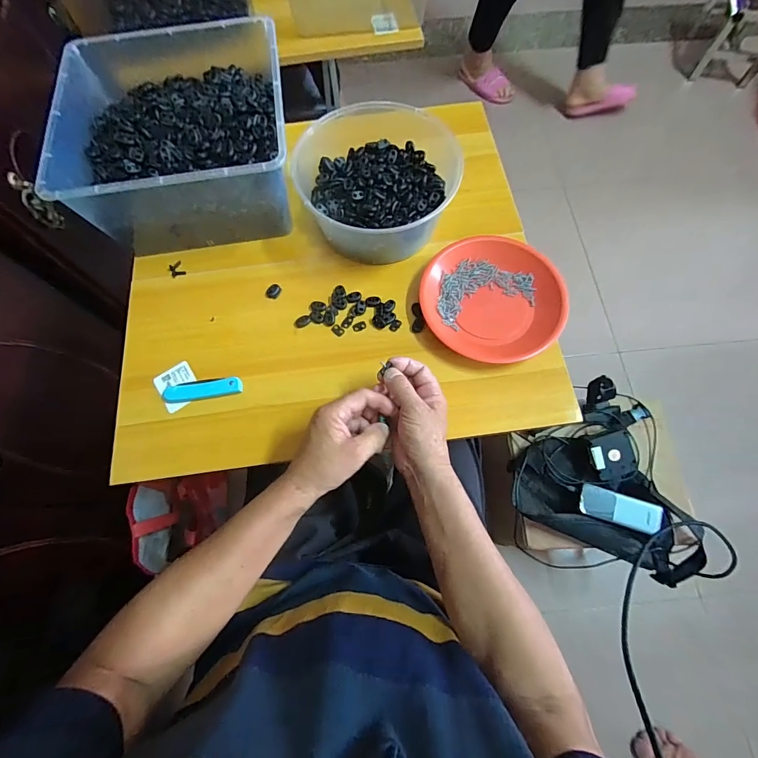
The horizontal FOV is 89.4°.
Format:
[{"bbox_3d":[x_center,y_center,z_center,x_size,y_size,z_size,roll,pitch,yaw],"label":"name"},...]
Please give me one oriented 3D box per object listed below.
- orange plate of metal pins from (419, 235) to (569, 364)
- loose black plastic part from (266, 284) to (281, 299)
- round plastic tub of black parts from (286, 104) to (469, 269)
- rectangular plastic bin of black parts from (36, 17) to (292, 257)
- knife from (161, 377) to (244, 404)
[{"bbox_3d":[0.153,-0.108,0.528,0.184,0.031,0.184,0,70,0],"label":"orange plate of metal pins"},{"bbox_3d":[-0.153,-0.126,0.552,0.017,0.009,0.022,34,74,12],"label":"loose black plastic part"},{"bbox_3d":[0.002,-0.289,0.552,0.214,0.091,0.204,0,70,0],"label":"round plastic tub of black parts"},{"bbox_3d":[-0.280,-0.351,0.568,0.298,0.145,0.311,-9,70,-3],"label":"rectangular plastic bin of black parts"},{"bbox_3d":[-0.231,0.012,0.502,0.102,0.018,0.027,-6,70,-2],"label":"knife"}]

